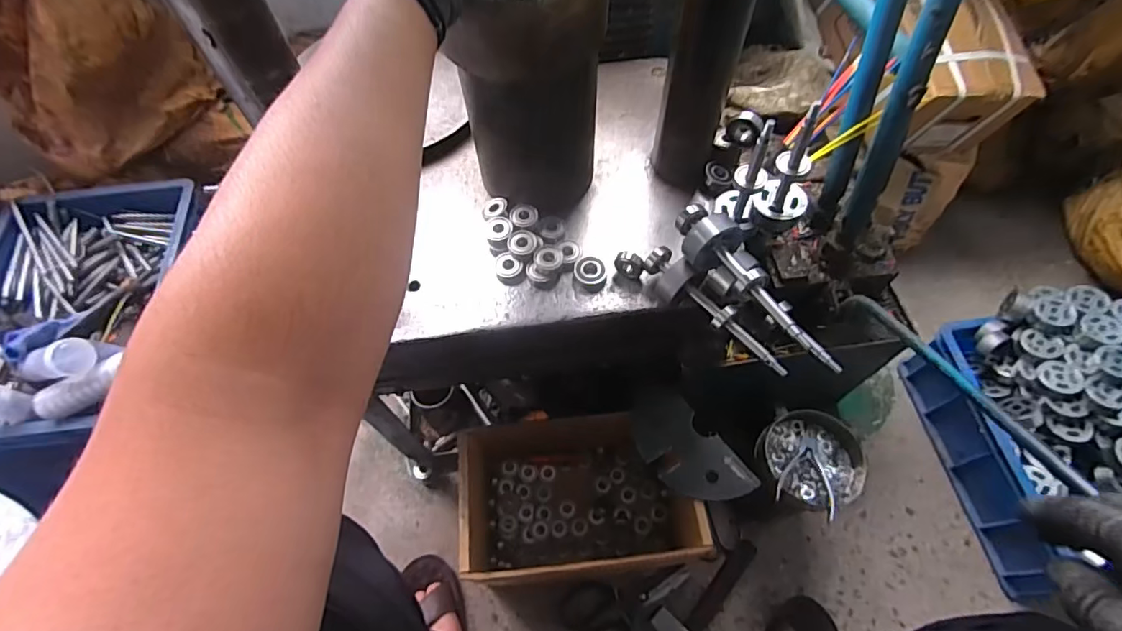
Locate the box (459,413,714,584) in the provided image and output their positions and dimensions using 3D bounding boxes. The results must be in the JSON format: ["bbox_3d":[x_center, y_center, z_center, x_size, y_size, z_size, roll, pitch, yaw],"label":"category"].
[{"bbox_3d":[0.021,0.270,0.769,0.296,0.196,0.210,-7,61,-2],"label":"box"}]

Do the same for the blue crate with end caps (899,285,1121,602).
[{"bbox_3d":[0.775,0.176,0.796,0.306,0.235,0.408,-11,61,-4],"label":"blue crate with end caps"}]

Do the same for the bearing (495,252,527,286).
[{"bbox_3d":[-0.053,-0.050,0.558,0.032,0.013,0.035,-1,61,1],"label":"bearing"}]

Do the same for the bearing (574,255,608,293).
[{"bbox_3d":[0.031,-0.042,0.548,0.033,0.015,0.036,-1,61,1],"label":"bearing"}]

